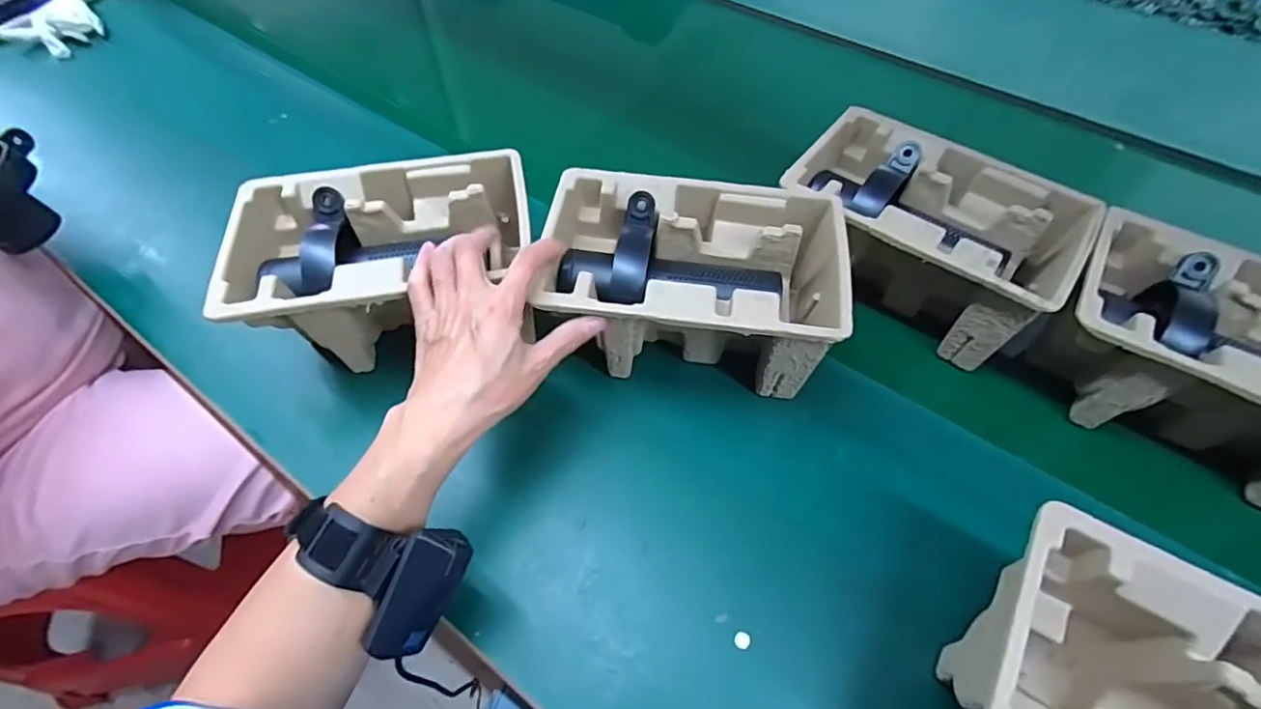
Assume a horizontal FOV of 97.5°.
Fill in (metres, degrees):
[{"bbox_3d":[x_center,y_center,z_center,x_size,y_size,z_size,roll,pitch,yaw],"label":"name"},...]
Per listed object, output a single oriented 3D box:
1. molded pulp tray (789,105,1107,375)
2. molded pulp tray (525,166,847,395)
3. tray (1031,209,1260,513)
[{"bbox_3d":[0.253,-0.104,0.490,0.224,0.103,0.140,31,64,19],"label":"molded pulp tray"},{"bbox_3d":[0.045,-0.054,0.444,0.216,0.105,0.144,7,54,0],"label":"molded pulp tray"},{"bbox_3d":[0.435,0.004,0.418,0.219,0.114,0.150,31,64,19],"label":"tray"}]

